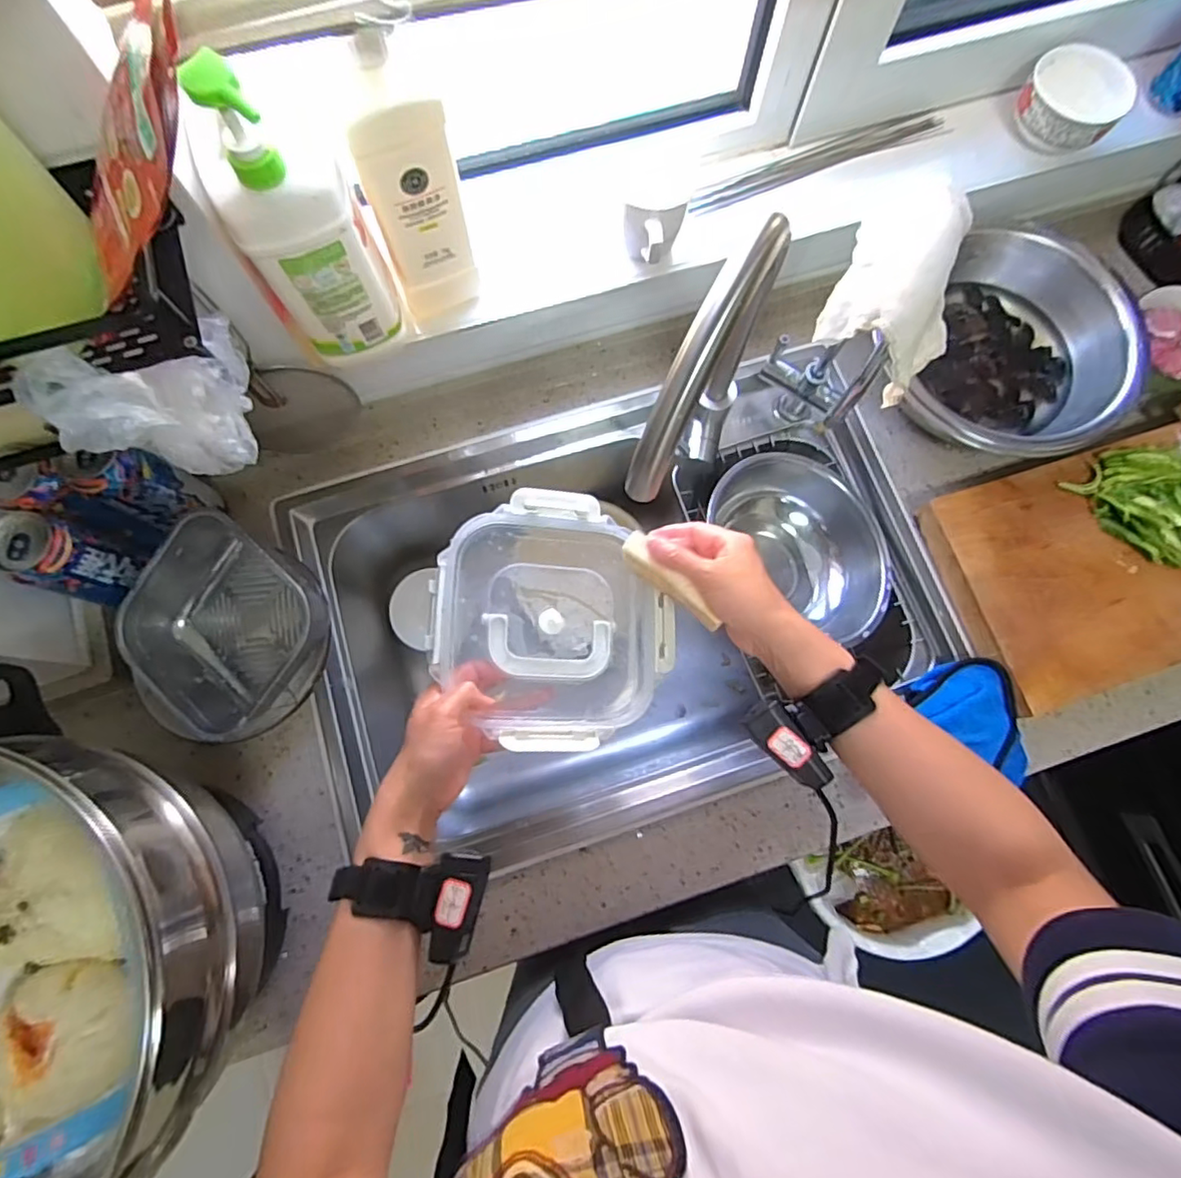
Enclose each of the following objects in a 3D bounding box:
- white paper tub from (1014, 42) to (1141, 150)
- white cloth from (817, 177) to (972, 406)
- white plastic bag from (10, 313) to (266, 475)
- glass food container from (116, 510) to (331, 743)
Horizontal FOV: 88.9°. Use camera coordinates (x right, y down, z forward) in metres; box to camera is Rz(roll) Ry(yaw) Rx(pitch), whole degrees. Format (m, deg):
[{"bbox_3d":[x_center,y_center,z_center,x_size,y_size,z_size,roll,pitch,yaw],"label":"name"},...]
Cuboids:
[{"bbox_3d":[0.508,-0.516,0.634,0.100,0.042,0.093,0,77,-1],"label":"white paper tub"},{"bbox_3d":[0.225,-0.216,0.428,0.095,0.072,0.124,33,78,7],"label":"white cloth"},{"bbox_3d":[-0.281,-0.126,0.401,0.120,0.086,0.075,-39,80,-9],"label":"white plastic bag"},{"bbox_3d":[-0.365,0.045,0.604,0.194,0.094,0.189,29,78,6],"label":"glass food container"}]

